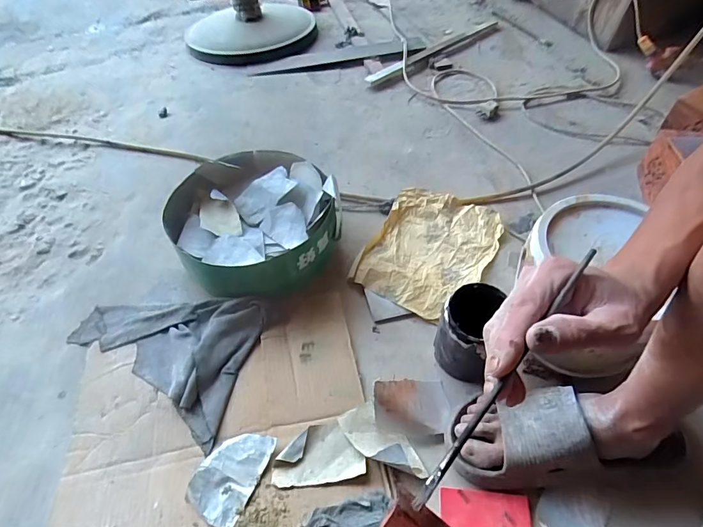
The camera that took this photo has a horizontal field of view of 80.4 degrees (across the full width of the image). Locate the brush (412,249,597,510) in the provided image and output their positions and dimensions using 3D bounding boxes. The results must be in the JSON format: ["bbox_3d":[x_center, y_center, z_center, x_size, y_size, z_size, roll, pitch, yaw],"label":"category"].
[{"bbox_3d":[0.101,0.063,0.258,0.005,0.010,0.201,34,71,26],"label":"brush"}]

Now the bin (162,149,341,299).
[{"bbox_3d":[-0.166,-0.073,0.707,0.254,0.106,0.274,-1,51,1],"label":"bin"}]

